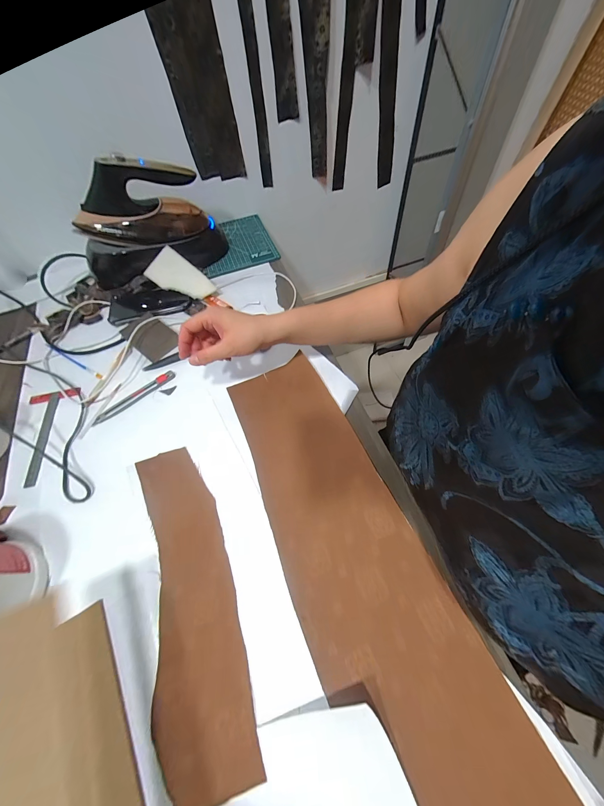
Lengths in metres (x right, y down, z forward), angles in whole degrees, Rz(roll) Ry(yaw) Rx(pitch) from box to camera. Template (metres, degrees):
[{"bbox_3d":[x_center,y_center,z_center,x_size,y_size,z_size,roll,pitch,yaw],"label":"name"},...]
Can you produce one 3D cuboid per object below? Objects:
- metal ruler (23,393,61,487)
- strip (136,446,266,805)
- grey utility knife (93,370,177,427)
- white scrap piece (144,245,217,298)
[{"bbox_3d":[-0.436,0.055,0.456,0.019,0.009,0.173,-13,60,-4],"label":"metal ruler"},{"bbox_3d":[-0.136,0.220,0.329,0.096,0.008,0.345,-15,63,-10],"label":"strip"},{"bbox_3d":[-0.296,-0.012,0.477,0.150,0.009,0.025,-37,64,-17],"label":"grey utility knife"},{"bbox_3d":[-0.266,-0.270,0.591,0.136,0.013,0.079,39,83,-5],"label":"white scrap piece"}]

